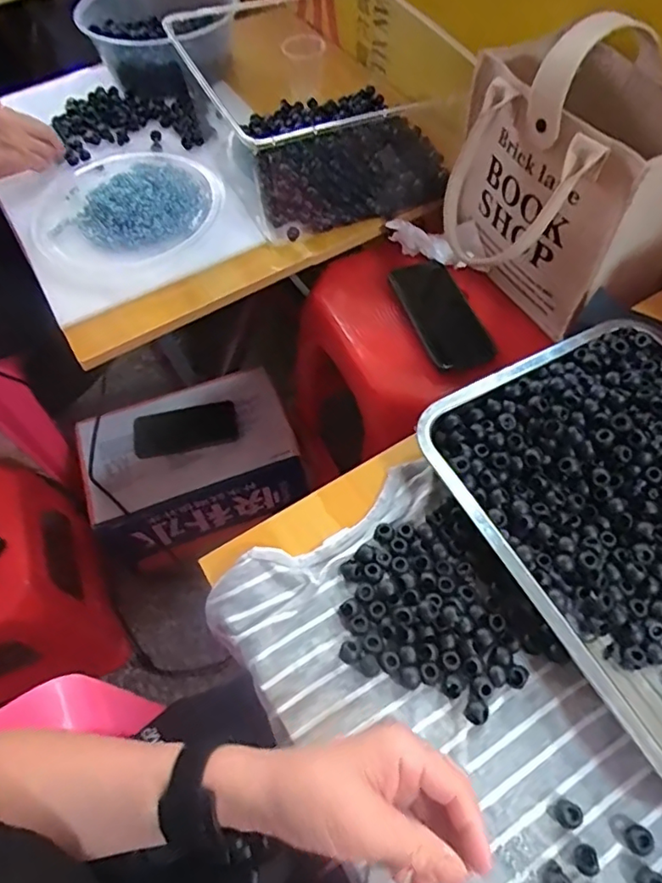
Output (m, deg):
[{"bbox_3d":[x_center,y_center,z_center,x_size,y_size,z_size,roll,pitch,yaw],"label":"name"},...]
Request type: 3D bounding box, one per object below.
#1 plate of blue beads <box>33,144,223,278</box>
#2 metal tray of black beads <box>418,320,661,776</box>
[{"bbox_3d":[-0.261,-0.302,0.722,0.238,0.048,0.213,-20,61,-10],"label":"plate of blue beads"},{"bbox_3d":[0.249,0.066,0.422,0.240,0.050,0.339,-26,62,-12],"label":"metal tray of black beads"}]

